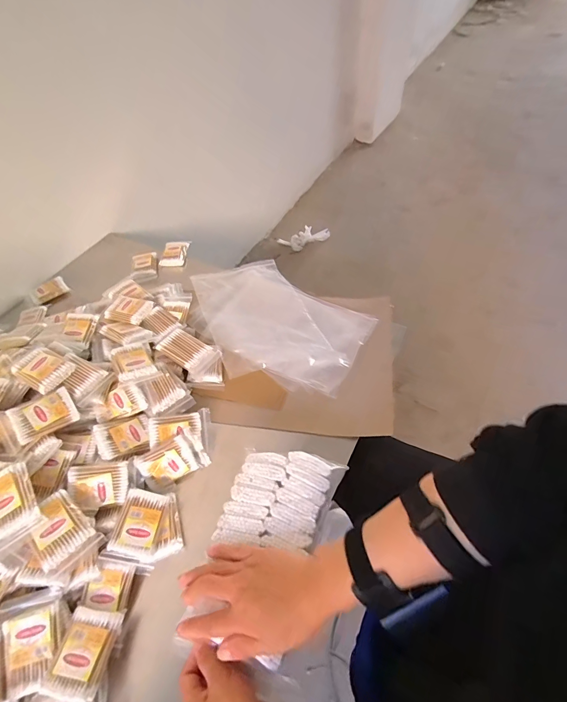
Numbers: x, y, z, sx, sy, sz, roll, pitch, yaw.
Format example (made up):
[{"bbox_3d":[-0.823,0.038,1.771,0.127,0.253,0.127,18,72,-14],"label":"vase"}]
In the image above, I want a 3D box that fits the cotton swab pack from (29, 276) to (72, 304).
[{"bbox_3d":[-0.523,-0.134,0.791,0.046,0.012,0.078,44,60,-5],"label":"cotton swab pack"}]

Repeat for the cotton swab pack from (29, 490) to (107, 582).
[{"bbox_3d":[-0.264,0.215,0.417,0.081,0.017,0.060,46,56,4],"label":"cotton swab pack"}]

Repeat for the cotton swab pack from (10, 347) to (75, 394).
[{"bbox_3d":[-0.349,0.026,0.513,0.077,0.012,0.056,23,58,21],"label":"cotton swab pack"}]

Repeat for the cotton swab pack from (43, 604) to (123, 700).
[{"bbox_3d":[-0.212,0.317,0.377,0.055,0.020,0.068,5,51,8],"label":"cotton swab pack"}]

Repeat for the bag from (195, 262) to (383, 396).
[{"bbox_3d":[-0.024,-0.059,0.661,0.355,0.023,0.241,36,61,28],"label":"bag"}]

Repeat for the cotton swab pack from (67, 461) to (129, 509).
[{"bbox_3d":[-0.243,0.178,0.467,0.069,0.015,0.055,-4,76,-21],"label":"cotton swab pack"}]

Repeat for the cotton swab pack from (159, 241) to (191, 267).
[{"bbox_3d":[-0.261,-0.234,0.850,0.061,0.018,0.077,1,50,5],"label":"cotton swab pack"}]

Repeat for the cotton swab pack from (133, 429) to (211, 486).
[{"bbox_3d":[-0.158,0.158,0.507,0.086,0.011,0.058,-28,95,-19],"label":"cotton swab pack"}]

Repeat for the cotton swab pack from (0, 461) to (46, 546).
[{"bbox_3d":[-0.320,0.177,0.412,0.057,0.016,0.078,-28,80,-12],"label":"cotton swab pack"}]

